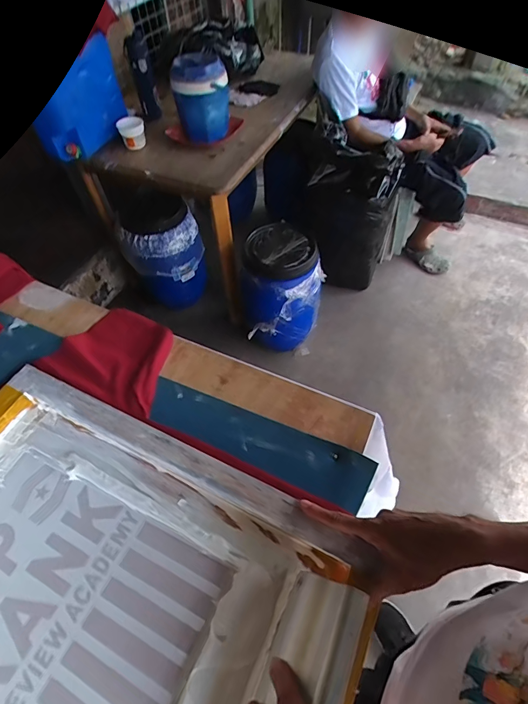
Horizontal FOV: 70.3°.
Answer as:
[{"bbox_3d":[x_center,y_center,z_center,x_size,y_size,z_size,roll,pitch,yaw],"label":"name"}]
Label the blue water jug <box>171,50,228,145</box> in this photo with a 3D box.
[{"bbox_3d":[-0.214,-0.864,1.298,0.180,0.241,0.166,-8,57,-6],"label":"blue water jug"}]

